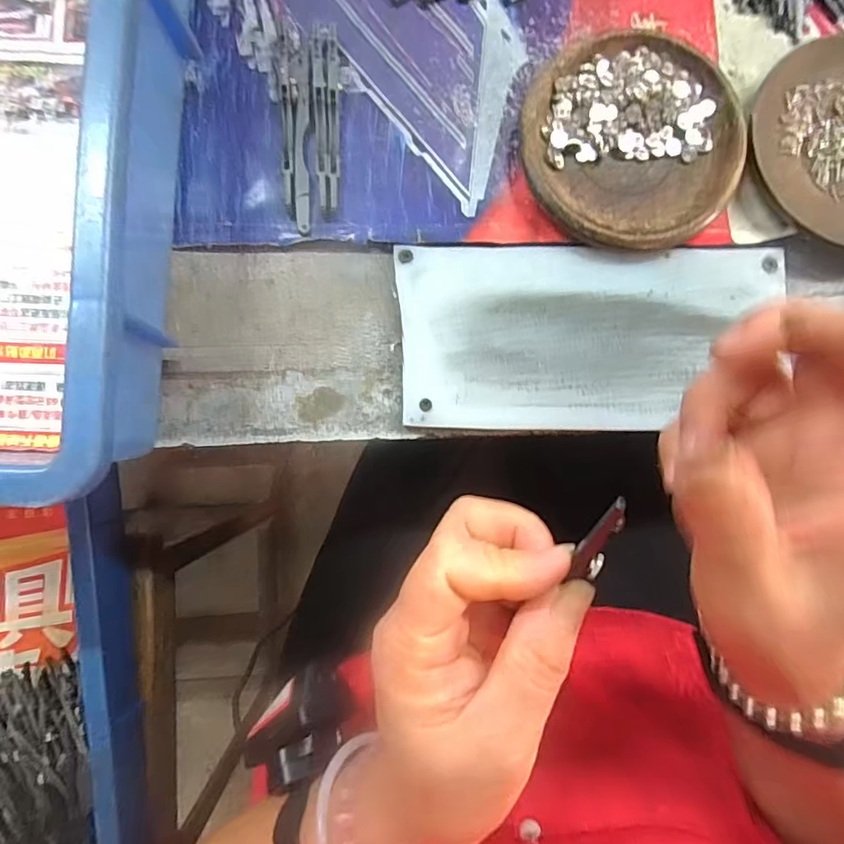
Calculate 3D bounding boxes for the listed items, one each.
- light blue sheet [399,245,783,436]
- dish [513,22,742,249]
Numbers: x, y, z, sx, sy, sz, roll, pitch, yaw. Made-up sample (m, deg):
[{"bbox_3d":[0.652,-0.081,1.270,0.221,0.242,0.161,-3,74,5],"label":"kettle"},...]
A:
[{"bbox_3d":[0.085,-0.044,0.255,0.189,0.004,0.093,1,85,-1],"label":"light blue sheet"},{"bbox_3d":[0.107,-0.143,0.259,0.109,0.016,0.111,0,85,-2],"label":"dish"}]

